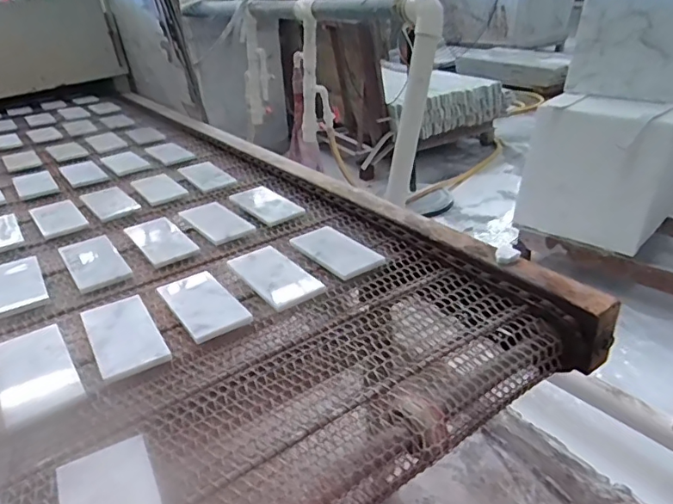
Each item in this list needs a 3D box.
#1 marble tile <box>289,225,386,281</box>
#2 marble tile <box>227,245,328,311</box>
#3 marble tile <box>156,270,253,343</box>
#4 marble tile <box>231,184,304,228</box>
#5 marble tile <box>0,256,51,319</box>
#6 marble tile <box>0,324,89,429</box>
[{"bbox_3d":[-0.002,-0.004,0.811,0.083,0.010,0.151,-24,39,-31],"label":"marble tile"},{"bbox_3d":[-0.087,0.033,0.742,0.080,0.014,0.161,-23,34,-27],"label":"marble tile"},{"bbox_3d":[-0.179,0.067,0.692,0.076,0.009,0.157,-22,32,-29],"label":"marble tile"},{"bbox_3d":[-0.132,-0.091,0.974,0.080,0.015,0.172,-22,32,-28],"label":"marble tile"},{"bbox_3d":[-0.462,0.049,0.745,0.076,0.005,0.137,-18,40,-29],"label":"marble tile"},{"bbox_3d":[-0.341,0.134,0.588,0.076,0.004,0.149,-17,37,-32],"label":"marble tile"}]

